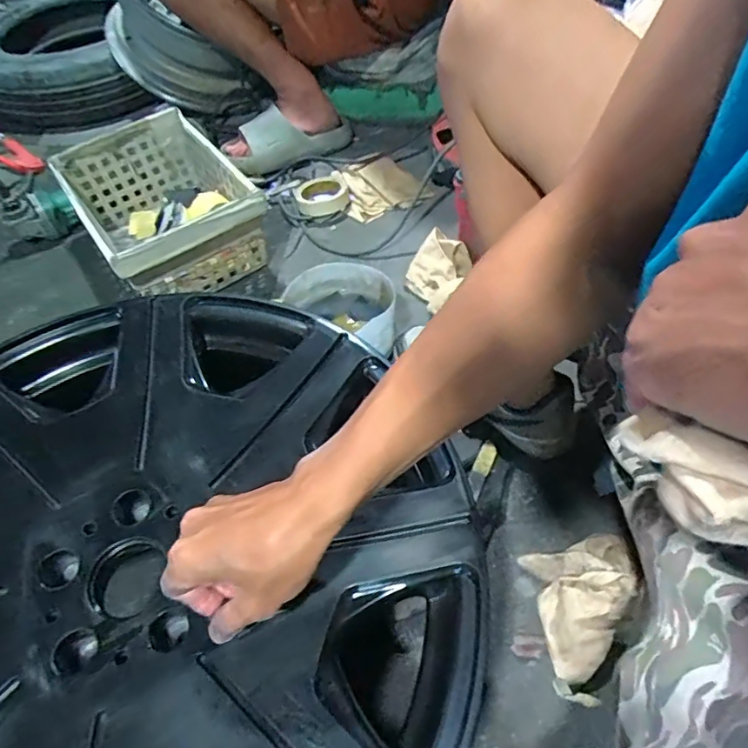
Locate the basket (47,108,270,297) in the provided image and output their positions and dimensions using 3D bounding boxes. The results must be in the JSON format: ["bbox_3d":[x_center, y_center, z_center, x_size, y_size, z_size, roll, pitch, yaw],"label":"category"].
[{"bbox_3d":[-0.337,-0.263,0.877,0.228,0.145,0.314,-30,58,-17],"label":"basket"}]

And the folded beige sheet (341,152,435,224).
[{"bbox_3d":[0.010,-0.353,0.995,0.147,0.022,0.138,-27,57,-15],"label":"folded beige sheet"}]

